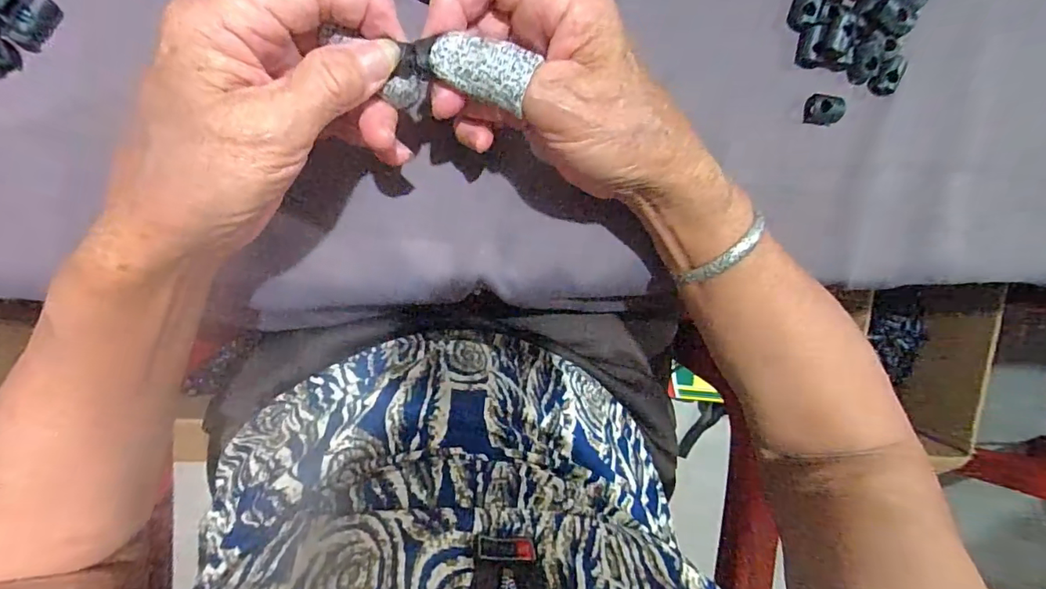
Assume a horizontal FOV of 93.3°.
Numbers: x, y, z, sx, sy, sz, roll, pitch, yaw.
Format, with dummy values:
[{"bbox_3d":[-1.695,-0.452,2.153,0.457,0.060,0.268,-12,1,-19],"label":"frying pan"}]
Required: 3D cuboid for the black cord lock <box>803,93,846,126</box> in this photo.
[{"bbox_3d":[0.179,-0.109,0.293,0.022,0.010,0.016,0,96,-7],"label":"black cord lock"}]

